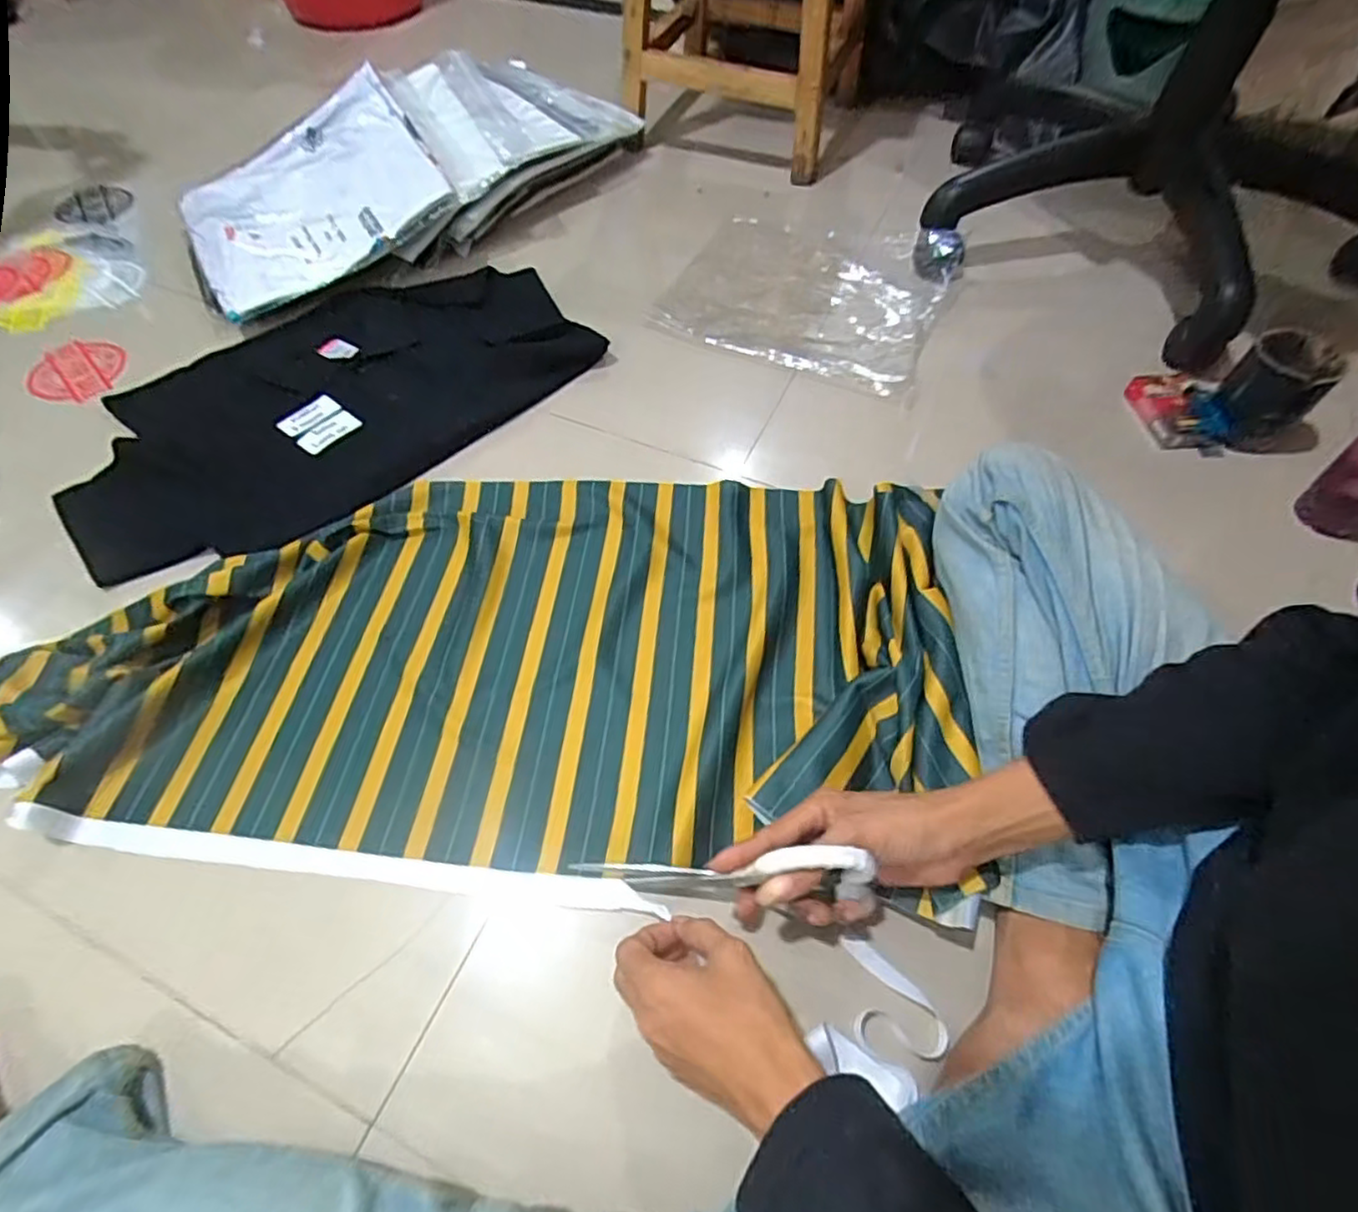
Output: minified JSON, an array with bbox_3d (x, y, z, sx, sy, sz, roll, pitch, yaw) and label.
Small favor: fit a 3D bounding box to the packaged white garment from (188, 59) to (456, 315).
[{"bbox_3d":[-0.483,-0.538,0.860,0.318,0.028,0.296,-31,73,-1],"label":"packaged white garment"}]

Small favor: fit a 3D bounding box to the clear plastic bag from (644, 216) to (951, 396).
[{"bbox_3d":[0.157,-0.410,0.850,0.336,0.027,0.285,21,59,13],"label":"clear plastic bag"}]

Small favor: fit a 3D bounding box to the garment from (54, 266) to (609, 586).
[{"bbox_3d":[-0.389,-0.253,0.757,0.562,0.030,0.322,-28,61,-17],"label":"garment"}]

